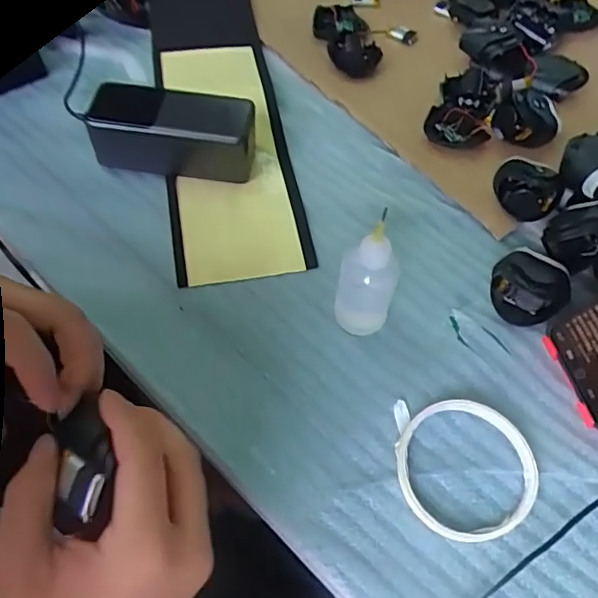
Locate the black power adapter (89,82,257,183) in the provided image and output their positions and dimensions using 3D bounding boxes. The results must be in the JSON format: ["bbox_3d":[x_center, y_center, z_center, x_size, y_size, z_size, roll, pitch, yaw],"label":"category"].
[{"bbox_3d":[-0.104,-0.142,0.475,0.131,0.059,0.059,11,58,4],"label":"black power adapter"}]

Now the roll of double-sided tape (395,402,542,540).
[{"bbox_3d":[0.105,0.105,0.351,0.086,0.016,0.083,1,58,-2],"label":"roll of double-sided tape"}]

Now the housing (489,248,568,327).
[{"bbox_3d":[0.168,-0.013,0.407,0.050,0.038,0.058,31,61,15],"label":"housing"}]

